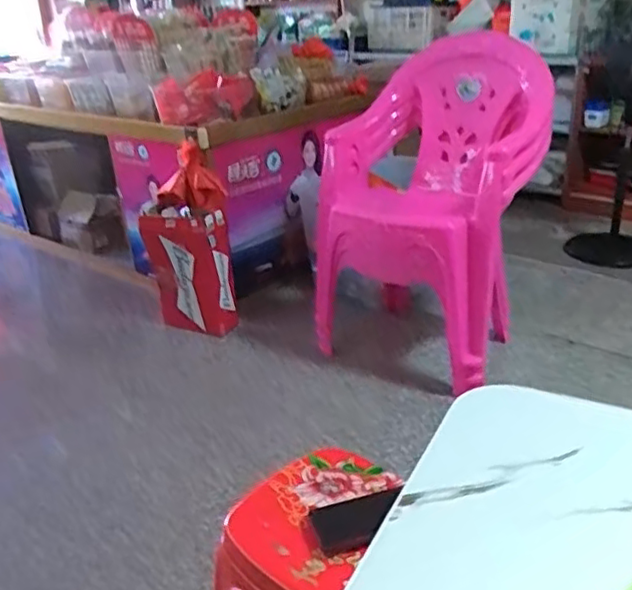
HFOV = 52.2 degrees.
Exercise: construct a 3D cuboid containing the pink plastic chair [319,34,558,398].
[{"bbox_3d":[0.284,-0.259,1.782,0.576,0.782,0.477,16,31,34],"label":"pink plastic chair"}]

